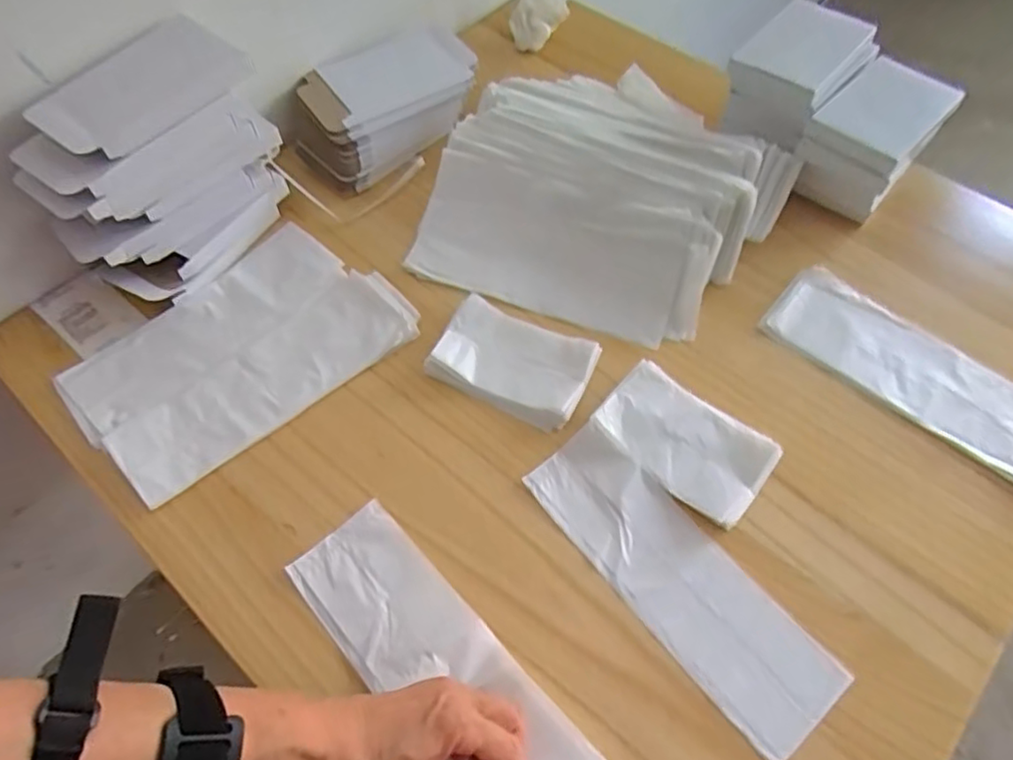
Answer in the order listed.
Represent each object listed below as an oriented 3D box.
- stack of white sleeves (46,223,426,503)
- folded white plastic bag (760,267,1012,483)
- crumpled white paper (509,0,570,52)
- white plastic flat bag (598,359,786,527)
[{"bbox_3d":[-0.230,-0.027,0.569,0.264,0.012,0.168,-38,64,-19],"label":"stack of white sleeves"},{"bbox_3d":[0.346,-0.006,0.544,0.251,0.011,0.087,37,67,23],"label":"folded white plastic bag"},{"bbox_3d":[0.037,-0.430,0.780,0.074,0.059,0.030,-44,41,15],"label":"crumpled white paper"},{"bbox_3d":[0.141,0.047,0.517,0.130,0.017,0.083,36,67,22],"label":"white plastic flat bag"}]

